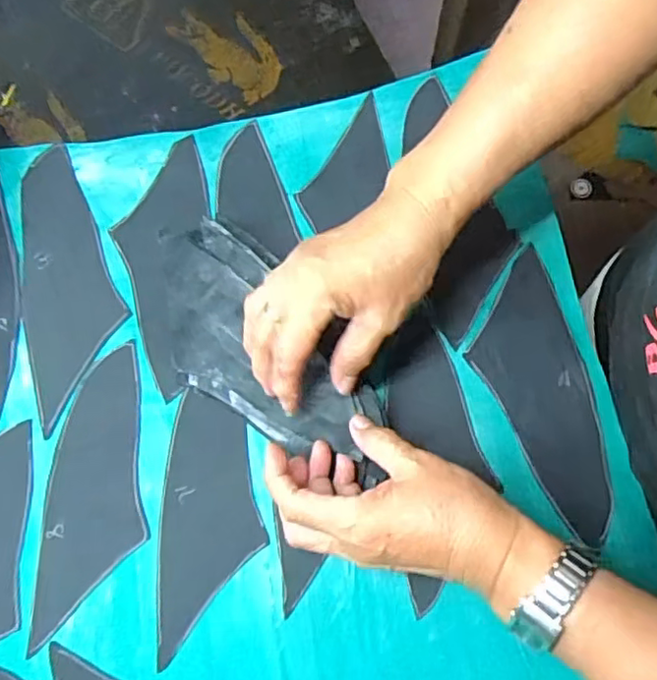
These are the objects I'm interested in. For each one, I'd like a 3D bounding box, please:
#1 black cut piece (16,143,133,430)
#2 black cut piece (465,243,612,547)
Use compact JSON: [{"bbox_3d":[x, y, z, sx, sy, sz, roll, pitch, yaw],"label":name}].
[{"bbox_3d":[-0.193,-0.043,0.456,0.067,0.008,0.184,-13,90,-12],"label":"black cut piece"},{"bbox_3d":[0.146,0.038,0.430,0.068,0.011,0.189,-14,76,-2],"label":"black cut piece"}]

